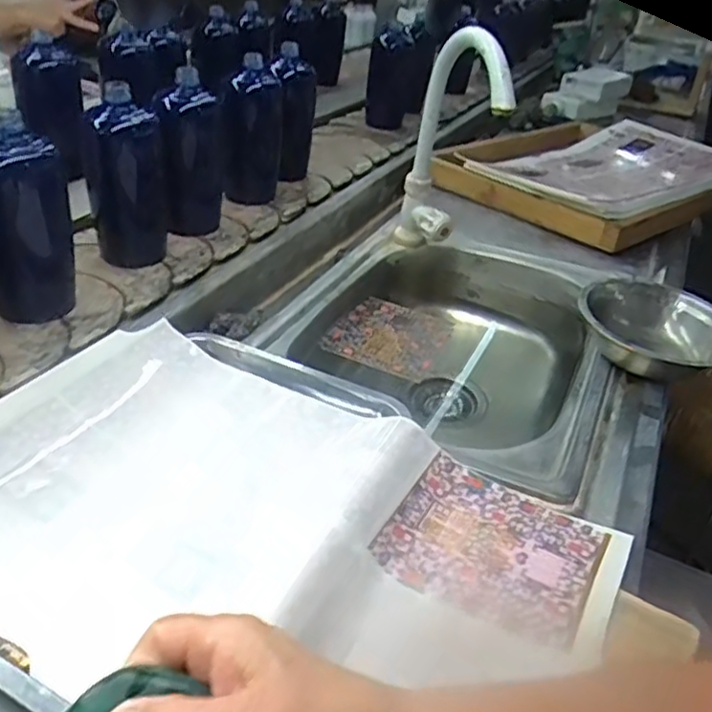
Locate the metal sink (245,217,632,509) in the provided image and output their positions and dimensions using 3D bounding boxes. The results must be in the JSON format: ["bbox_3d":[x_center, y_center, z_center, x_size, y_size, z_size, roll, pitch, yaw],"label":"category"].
[{"bbox_3d":[0.121,-0.022,0.818,0.346,0.134,0.496,21,37,18],"label":"metal sink"}]

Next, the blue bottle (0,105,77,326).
[{"bbox_3d":[-0.313,-0.123,0.637,0.057,0.170,0.070,21,37,18],"label":"blue bottle"}]

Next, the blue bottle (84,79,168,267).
[{"bbox_3d":[-0.255,-0.193,0.759,0.082,0.166,0.070,-2,37,-14],"label":"blue bottle"}]

